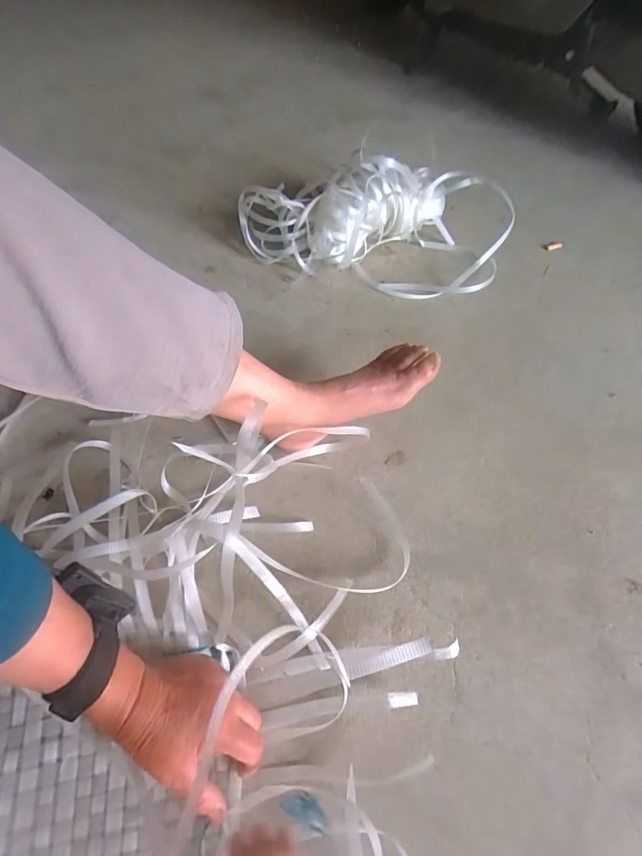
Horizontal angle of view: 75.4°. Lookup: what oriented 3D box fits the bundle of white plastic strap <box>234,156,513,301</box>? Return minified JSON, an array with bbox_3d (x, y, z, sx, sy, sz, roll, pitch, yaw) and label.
[{"bbox_3d":[0.077,-0.340,0.687,0.417,0.131,0.236,-3,56,-7],"label":"bundle of white plastic strap"}]

